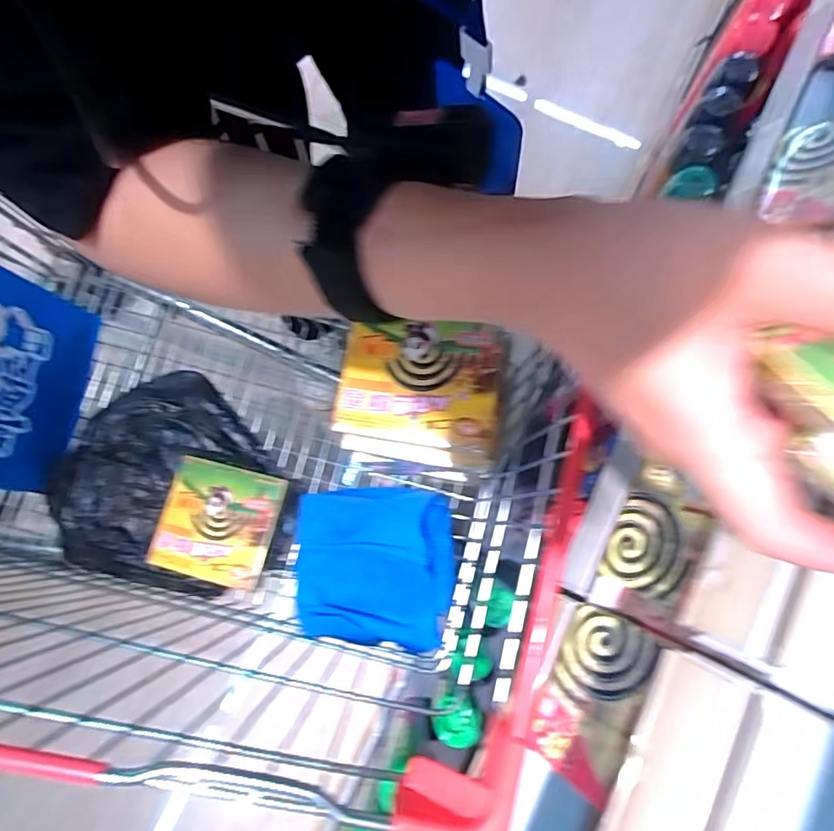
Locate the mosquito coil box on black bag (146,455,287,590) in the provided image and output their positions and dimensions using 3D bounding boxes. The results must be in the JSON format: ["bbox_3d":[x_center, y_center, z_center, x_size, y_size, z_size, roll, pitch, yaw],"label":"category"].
[{"bbox_3d":[-0.250,0.132,0.667,0.144,0.030,0.137,15,78,4],"label":"mosquito coil box on black bag"}]

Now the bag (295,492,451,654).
[{"bbox_3d":[-0.055,0.173,0.628,0.186,0.072,0.168,3,77,2],"label":"bag"}]

